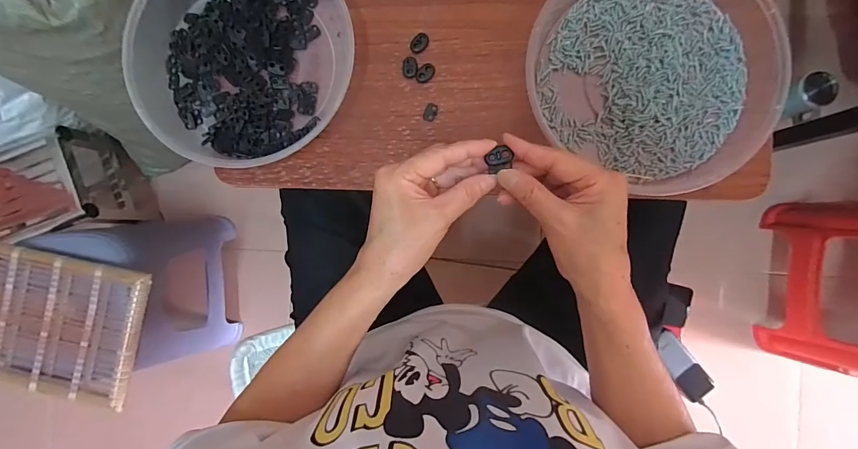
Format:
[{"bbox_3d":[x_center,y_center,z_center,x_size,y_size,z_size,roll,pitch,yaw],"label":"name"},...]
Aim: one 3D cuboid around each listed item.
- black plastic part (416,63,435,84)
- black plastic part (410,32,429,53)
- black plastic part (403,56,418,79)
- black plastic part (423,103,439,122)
[{"bbox_3d":[-0.003,-0.159,0.408,0.013,0.010,0.023,41,92,2],"label":"black plastic part"},{"bbox_3d":[-0.010,-0.190,0.410,0.016,0.005,0.024,30,91,2],"label":"black plastic part"},{"bbox_3d":[-0.019,-0.165,0.411,0.015,0.008,0.022,-8,90,3],"label":"black plastic part"},{"bbox_3d":[0.002,-0.118,0.412,0.013,0.009,0.020,23,91,3],"label":"black plastic part"}]

